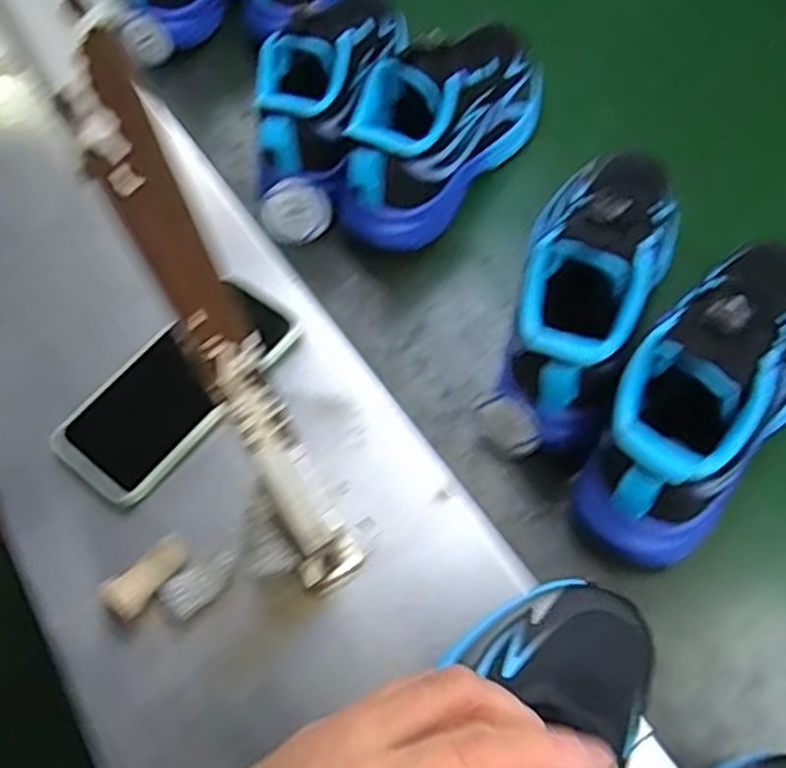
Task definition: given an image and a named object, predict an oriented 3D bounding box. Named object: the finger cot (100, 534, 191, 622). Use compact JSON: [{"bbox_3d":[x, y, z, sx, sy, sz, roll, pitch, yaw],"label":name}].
[{"bbox_3d":[-0.139,0.110,0.438,0.022,0.021,0.052,38,66,24],"label":"finger cot"}]

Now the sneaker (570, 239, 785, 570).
[{"bbox_3d":[0.188,0.002,0.439,0.081,0.121,0.216,34,64,22],"label":"sneaker"}]

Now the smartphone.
[{"bbox_3d":[-0.141,-0.001,0.500,0.078,0.012,0.164,33,70,24],"label":"smartphone"}]

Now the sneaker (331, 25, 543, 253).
[{"bbox_3d":[0.037,-0.199,0.576,0.083,0.121,0.219,33,64,21],"label":"sneaker"}]

